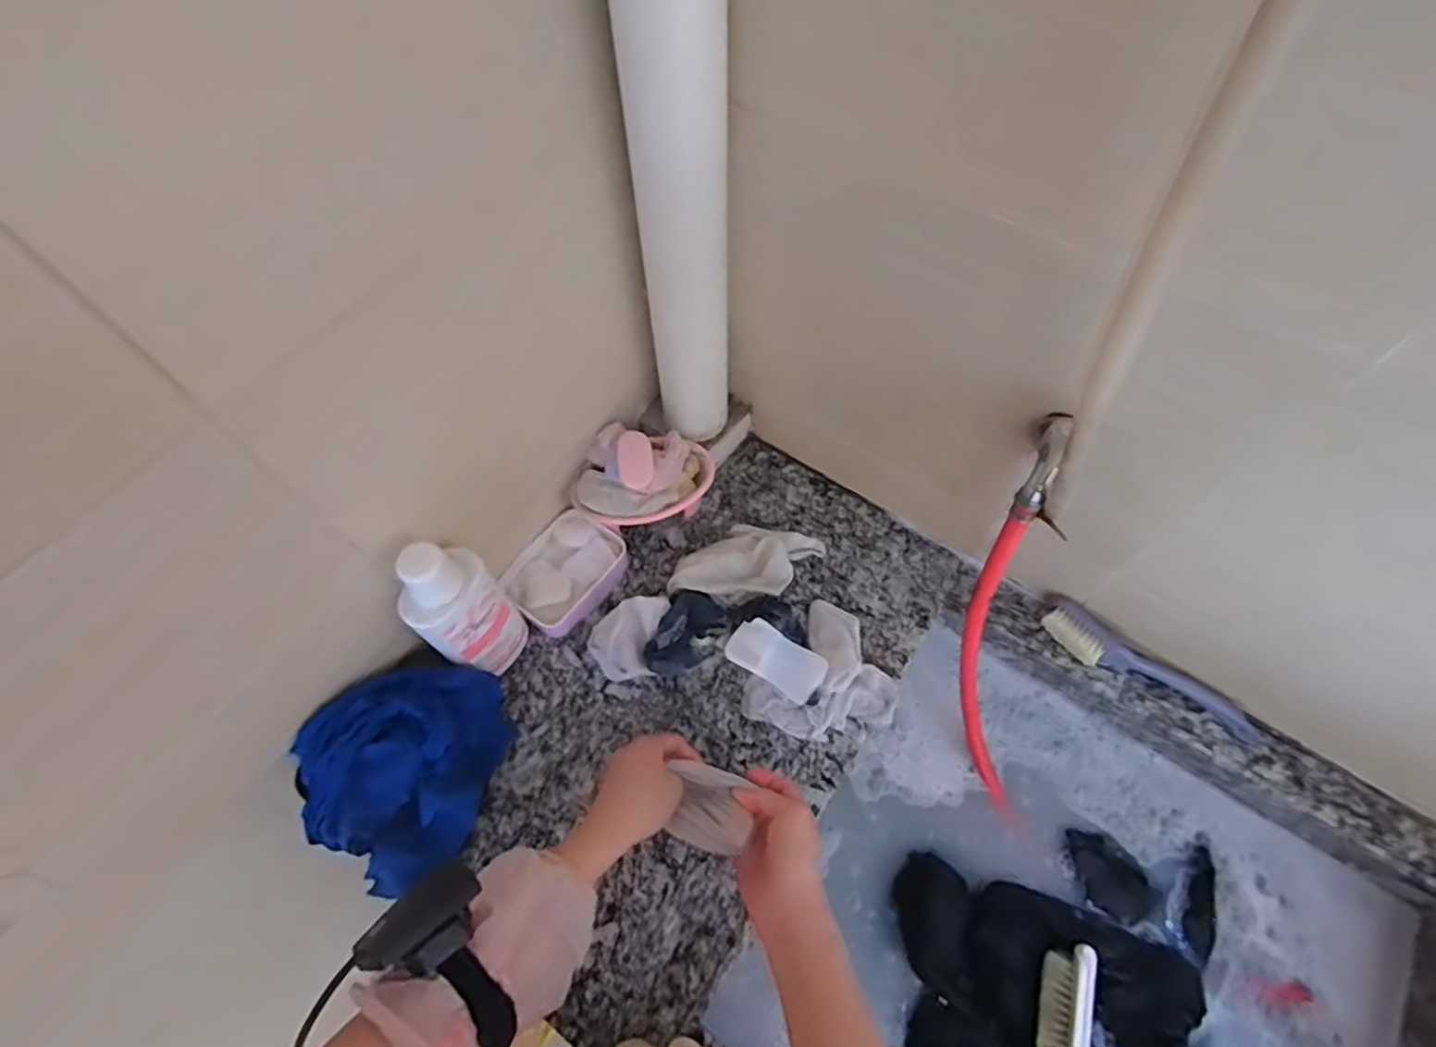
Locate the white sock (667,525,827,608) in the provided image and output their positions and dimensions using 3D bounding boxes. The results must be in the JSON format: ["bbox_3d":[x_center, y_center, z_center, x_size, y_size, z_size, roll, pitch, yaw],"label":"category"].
[{"bbox_3d":[0.035,0.046,0.736,0.168,0.040,0.081,-28,65,-13],"label":"white sock"}]

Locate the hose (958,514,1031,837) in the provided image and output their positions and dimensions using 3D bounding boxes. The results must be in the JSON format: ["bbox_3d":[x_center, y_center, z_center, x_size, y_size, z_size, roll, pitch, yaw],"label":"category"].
[{"bbox_3d":[0.277,0.154,0.680,0.023,0.390,0.091,-16,32,-8],"label":"hose"}]

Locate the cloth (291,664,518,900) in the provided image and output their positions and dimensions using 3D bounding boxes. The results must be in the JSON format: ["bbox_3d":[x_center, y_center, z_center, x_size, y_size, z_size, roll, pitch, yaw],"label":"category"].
[{"bbox_3d":[-0.270,0.218,0.602,0.168,0.118,0.143,-29,65,-14],"label":"cloth"}]

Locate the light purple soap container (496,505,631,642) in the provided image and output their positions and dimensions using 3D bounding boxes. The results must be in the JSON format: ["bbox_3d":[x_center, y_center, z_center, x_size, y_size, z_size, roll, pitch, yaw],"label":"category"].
[{"bbox_3d":[-0.166,0.053,0.734,0.094,0.037,0.123,35,68,18],"label":"light purple soap container"}]

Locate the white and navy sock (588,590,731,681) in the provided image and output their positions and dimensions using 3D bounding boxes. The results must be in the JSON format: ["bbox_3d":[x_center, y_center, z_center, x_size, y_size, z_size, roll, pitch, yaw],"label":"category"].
[{"bbox_3d":[-0.060,0.117,0.696,0.141,0.045,0.078,-16,63,-8],"label":"white and navy sock"}]

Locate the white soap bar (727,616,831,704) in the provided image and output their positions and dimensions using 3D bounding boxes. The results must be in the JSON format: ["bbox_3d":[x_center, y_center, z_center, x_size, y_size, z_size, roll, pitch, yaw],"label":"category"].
[{"bbox_3d":[0.060,0.140,0.693,0.101,0.013,0.051,30,89,21],"label":"white soap bar"}]

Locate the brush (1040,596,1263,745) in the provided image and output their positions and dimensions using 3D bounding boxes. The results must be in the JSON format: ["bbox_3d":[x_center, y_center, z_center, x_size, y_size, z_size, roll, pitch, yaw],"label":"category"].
[{"bbox_3d":[0.443,0.152,0.681,0.223,0.037,0.044,29,66,15],"label":"brush"}]

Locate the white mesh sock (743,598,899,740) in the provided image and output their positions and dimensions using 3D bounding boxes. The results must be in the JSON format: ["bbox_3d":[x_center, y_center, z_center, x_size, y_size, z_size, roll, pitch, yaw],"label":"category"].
[{"bbox_3d":[0.113,0.162,0.679,0.125,0.031,0.145,38,68,19],"label":"white mesh sock"}]

